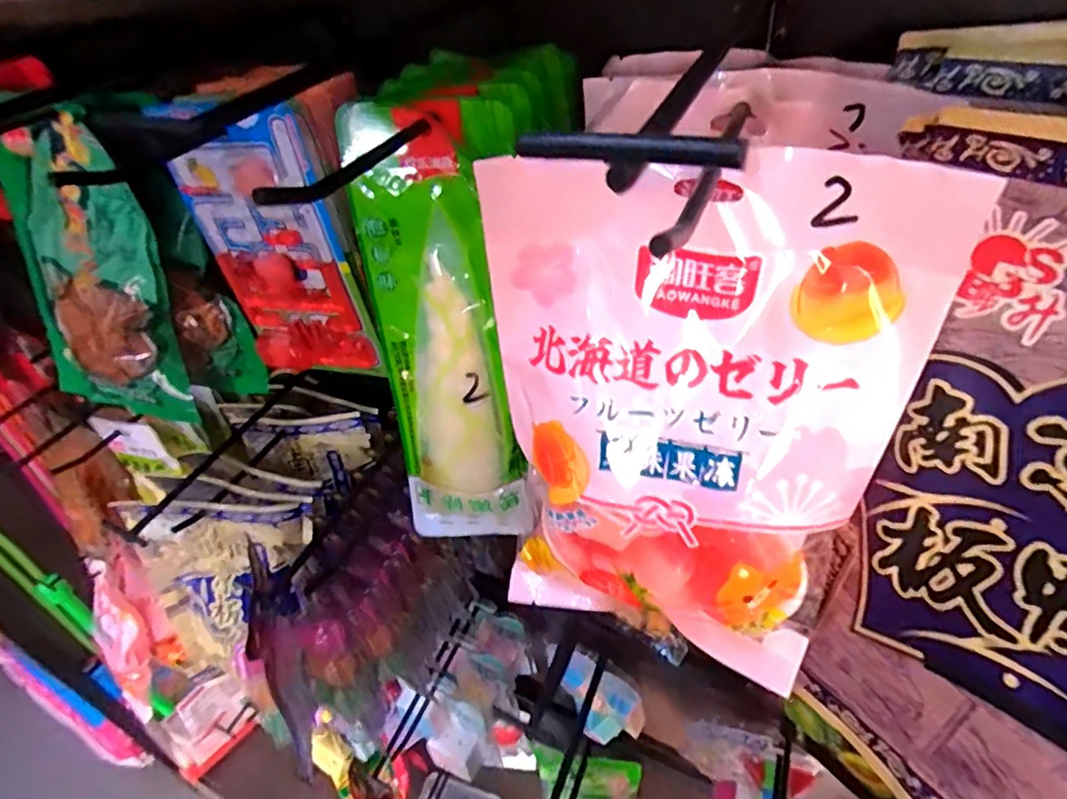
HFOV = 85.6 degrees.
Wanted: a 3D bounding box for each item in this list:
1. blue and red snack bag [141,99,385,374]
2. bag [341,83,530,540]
[{"bbox_3d":[-0.155,-0.089,0.354,0.099,0.167,0.023,6,39,17],"label":"blue and red snack bag"},{"bbox_3d":[-0.053,-0.022,0.333,0.079,0.264,0.028,-1,30,10],"label":"bag"}]

